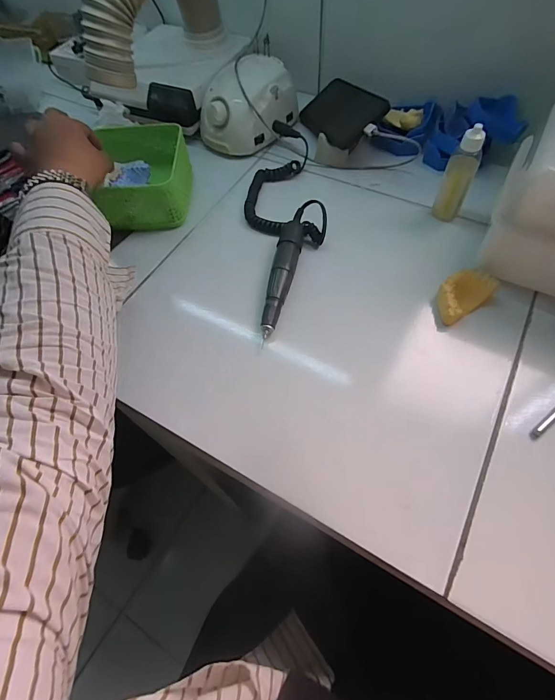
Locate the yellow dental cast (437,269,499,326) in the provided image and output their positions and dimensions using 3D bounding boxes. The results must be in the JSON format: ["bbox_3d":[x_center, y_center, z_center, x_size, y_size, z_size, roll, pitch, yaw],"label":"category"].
[{"bbox_3d":[0.195,-0.060,0.385,0.068,0.024,0.040,-28,62,-18],"label":"yellow dental cast"}]

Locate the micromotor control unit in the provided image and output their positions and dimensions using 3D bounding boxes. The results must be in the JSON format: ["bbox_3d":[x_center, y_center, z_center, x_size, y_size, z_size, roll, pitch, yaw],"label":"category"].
[{"bbox_3d":[-0.043,-0.365,0.535,0.104,0.086,0.129,25,60,14],"label":"micromotor control unit"}]

